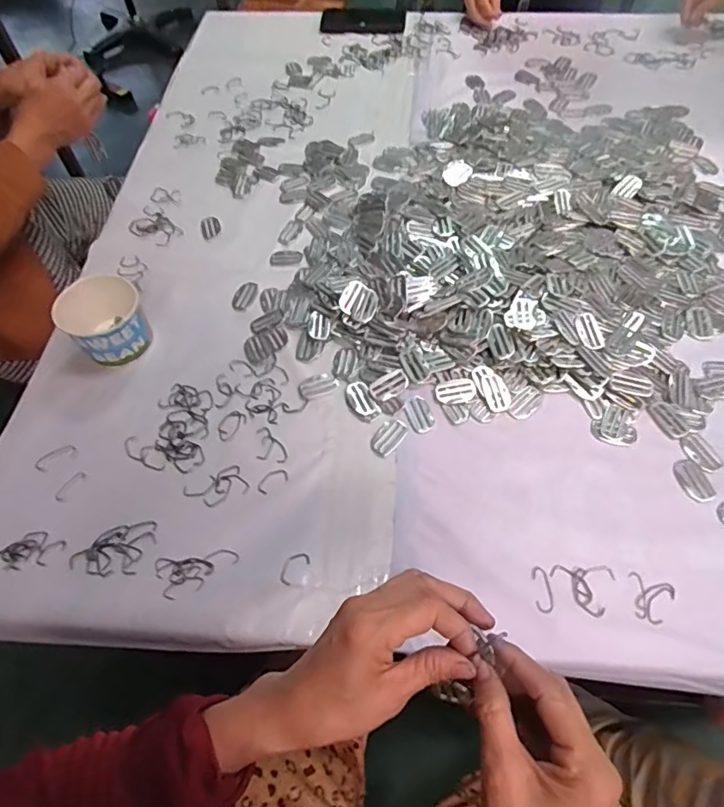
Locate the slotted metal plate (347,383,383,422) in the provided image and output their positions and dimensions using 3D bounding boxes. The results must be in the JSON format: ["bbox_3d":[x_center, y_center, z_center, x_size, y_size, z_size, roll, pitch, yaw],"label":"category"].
[{"bbox_3d":[-0.001,-0.003,0.598,0.030,0.004,0.055,-25,60,-12],"label":"slotted metal plate"}]

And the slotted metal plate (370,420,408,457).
[{"bbox_3d":[0.030,0.037,0.573,0.029,0.004,0.047,30,64,20],"label":"slotted metal plate"}]

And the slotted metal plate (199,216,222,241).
[{"bbox_3d":[-0.223,-0.259,0.760,0.032,0.007,0.054,-21,59,-10],"label":"slotted metal plate"}]

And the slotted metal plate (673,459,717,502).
[{"bbox_3d":[0.345,0.080,0.537,0.029,0.004,0.046,-22,59,-10],"label":"slotted metal plate"}]

